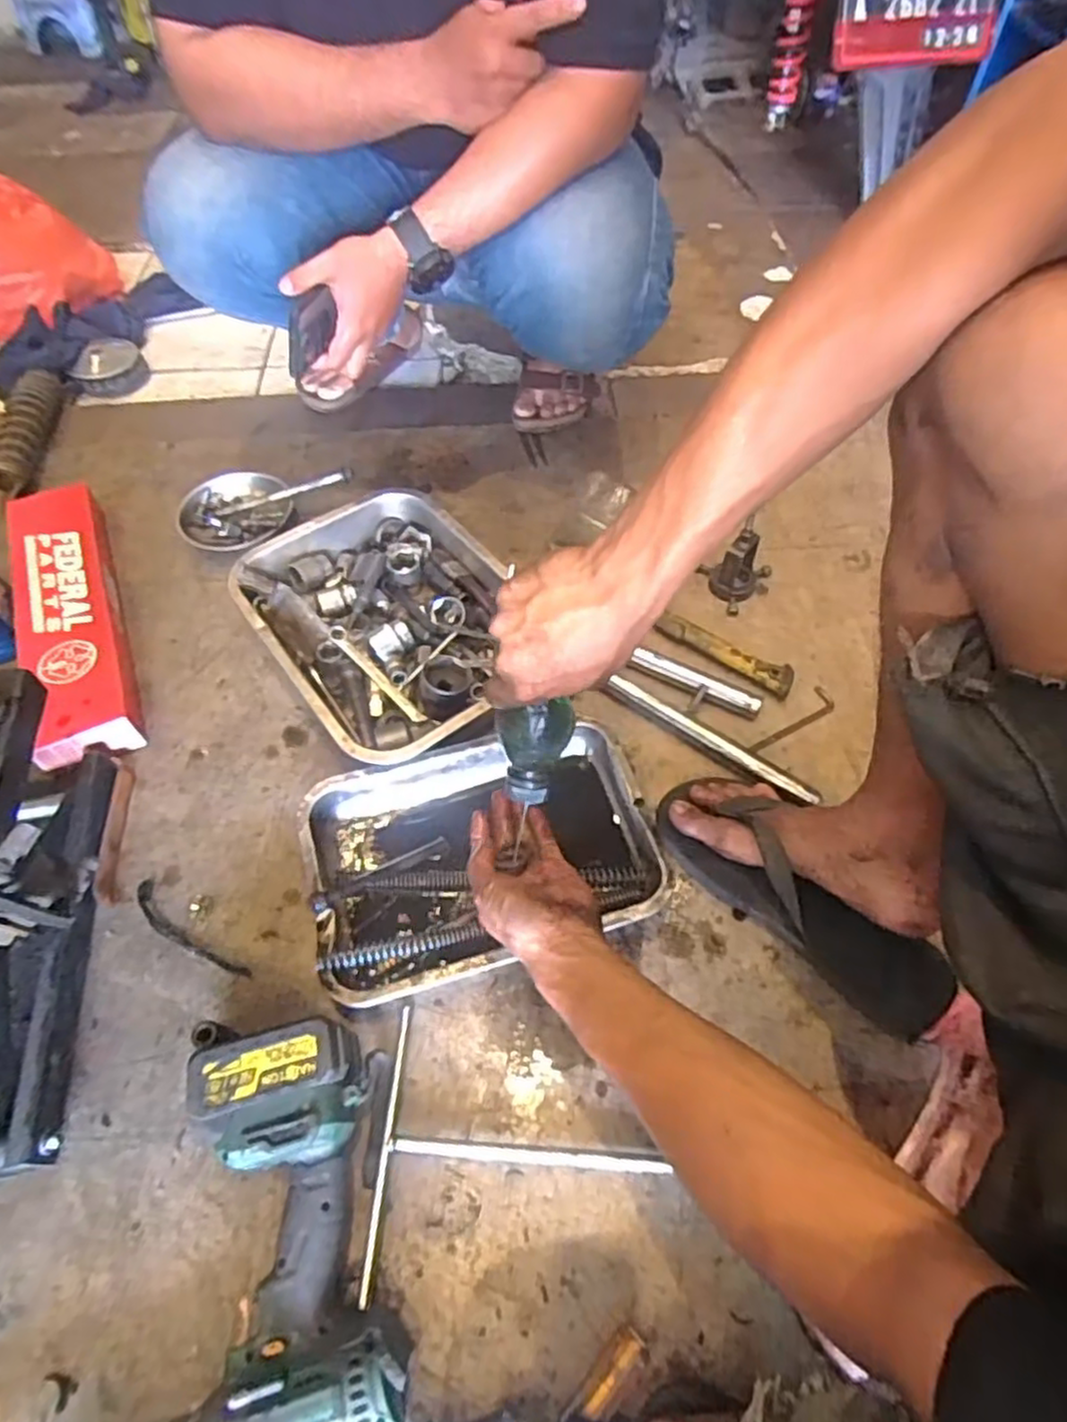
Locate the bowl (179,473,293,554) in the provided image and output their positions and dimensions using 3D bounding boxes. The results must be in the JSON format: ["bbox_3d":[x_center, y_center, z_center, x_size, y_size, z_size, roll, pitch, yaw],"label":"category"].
[{"bbox_3d":[-0.387,-0.254,0.939,0.135,0.037,0.144,-1,55,1],"label":"bowl"}]

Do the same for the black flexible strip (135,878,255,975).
[{"bbox_3d":[-0.310,0.199,0.639,0.144,0.005,0.025,30,61,23],"label":"black flexible strip"}]

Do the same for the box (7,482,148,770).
[{"bbox_3d":[-0.543,-0.116,0.844,0.107,0.061,0.441,-23,57,-14],"label":"box"}]

